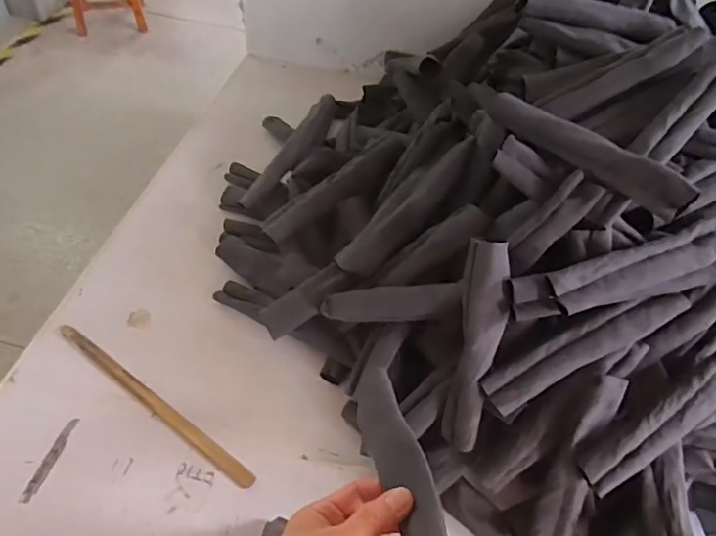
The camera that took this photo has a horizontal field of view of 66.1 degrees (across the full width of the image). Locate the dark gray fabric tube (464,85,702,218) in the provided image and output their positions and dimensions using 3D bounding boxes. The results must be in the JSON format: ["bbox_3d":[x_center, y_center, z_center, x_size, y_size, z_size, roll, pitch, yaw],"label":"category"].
[{"bbox_3d":[0.188,-0.110,0.481,0.029,0.030,0.208,-34,61,-29],"label":"dark gray fabric tube"}]

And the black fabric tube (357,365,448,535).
[{"bbox_3d":[0.028,0.137,0.399,0.031,0.024,0.194,-7,29,-11],"label":"black fabric tube"}]

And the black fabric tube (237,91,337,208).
[{"bbox_3d":[-0.087,-0.146,0.709,0.030,0.028,0.183,33,76,20],"label":"black fabric tube"}]

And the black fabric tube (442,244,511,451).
[{"bbox_3d":[0.103,0.068,0.474,0.038,0.182,0.018,7,10,1],"label":"black fabric tube"}]

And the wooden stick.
[{"bbox_3d":[-0.206,0.133,0.549,0.265,0.009,0.015,32,55,20],"label":"wooden stick"}]

